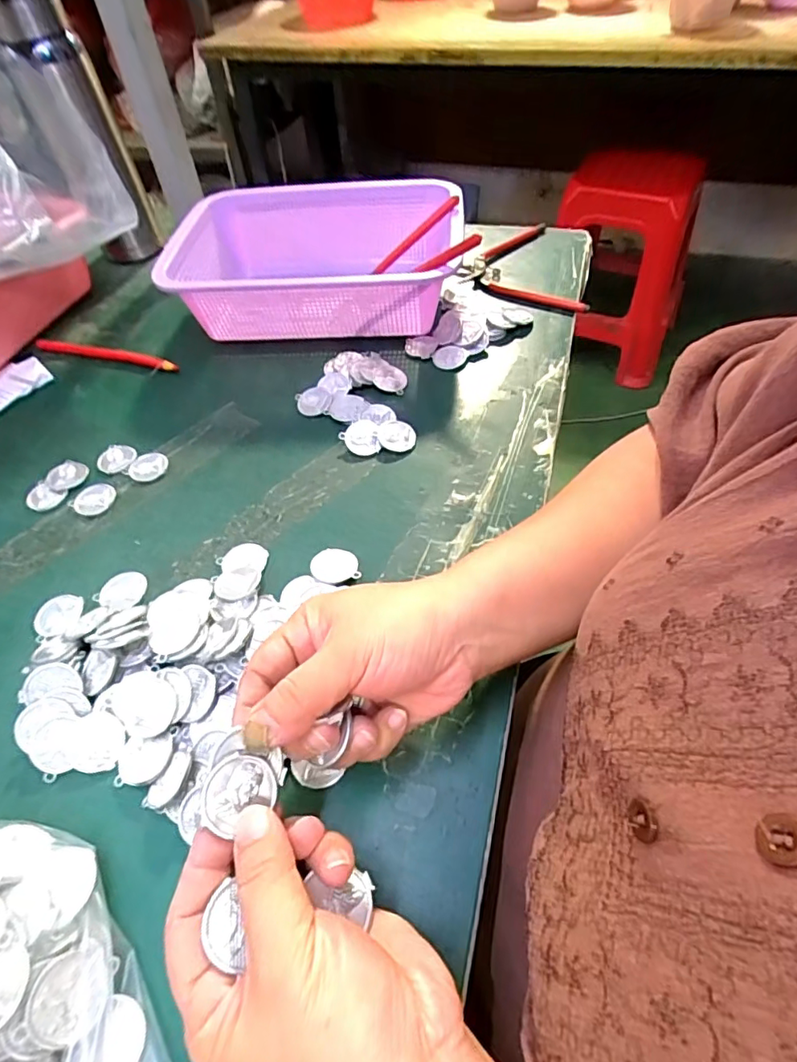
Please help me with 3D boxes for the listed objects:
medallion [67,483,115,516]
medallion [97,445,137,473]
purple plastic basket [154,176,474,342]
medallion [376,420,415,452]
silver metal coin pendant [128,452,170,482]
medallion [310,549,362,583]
[{"bbox_3d":[-0.229,-0.025,0.402,0.031,0.004,0.028,21,58,19],"label":"medallion"},{"bbox_3d":[-0.225,-0.059,0.429,0.028,0.004,0.028,-2,53,3],"label":"medallion"},{"bbox_3d":[-0.072,-0.252,0.511,0.252,0.078,0.183,2,53,6],"label":"purple plastic basket"},{"bbox_3d":[-0.001,-0.074,0.417,0.029,0.006,0.029,-4,53,2],"label":"medallion"},{"bbox_3d":[-0.195,-0.051,0.419,0.027,0.005,0.026,-4,53,1],"label":"silver metal coin pendant"},{"bbox_3d":[-0.041,0.022,0.347,0.030,0.005,0.028,-8,53,-2],"label":"medallion"}]

